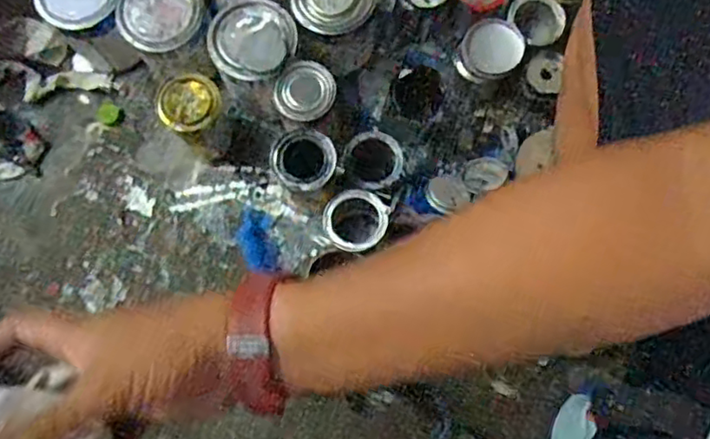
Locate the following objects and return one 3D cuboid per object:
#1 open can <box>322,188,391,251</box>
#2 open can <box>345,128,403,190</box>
[{"bbox_3d":[-0.001,0.014,0.806,0.084,0.129,0.075,-9,77,-2],"label":"open can"},{"bbox_3d":[0.024,-0.073,0.832,0.068,0.064,0.074,0,77,0],"label":"open can"}]

